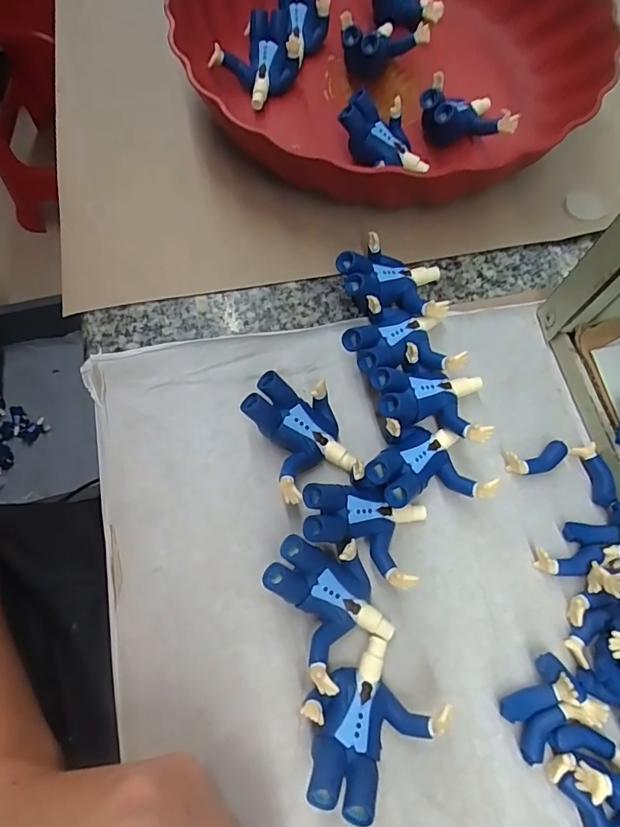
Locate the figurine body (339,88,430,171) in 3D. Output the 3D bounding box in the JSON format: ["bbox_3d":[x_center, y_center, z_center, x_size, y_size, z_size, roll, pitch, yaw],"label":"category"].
[{"bbox_3d":[0.042,-0.158,0.271,0.050,0.029,0.028,0,70,-1],"label":"figurine body"}]

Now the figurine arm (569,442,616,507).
[{"bbox_3d":[0.132,0.028,0.220,0.011,0.007,0.028,-16,71,-7],"label":"figurine arm"}]

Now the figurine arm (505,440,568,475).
[{"bbox_3d":[0.106,0.022,0.223,0.029,0.009,0.012,-14,70,-6],"label":"figurine arm"}]

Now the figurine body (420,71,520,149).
[{"bbox_3d":[0.090,-0.177,0.280,0.054,0.028,0.035,1,69,-1],"label":"figurine body"}]

